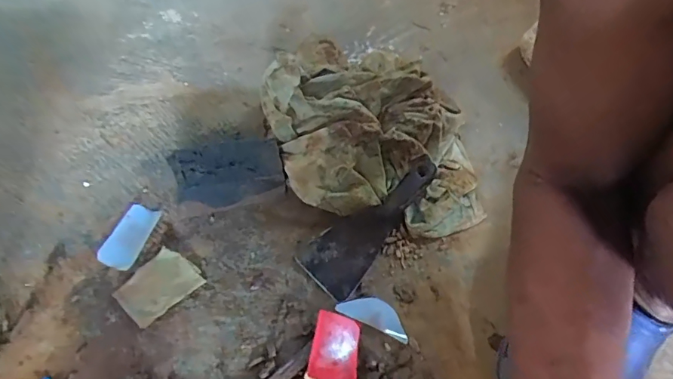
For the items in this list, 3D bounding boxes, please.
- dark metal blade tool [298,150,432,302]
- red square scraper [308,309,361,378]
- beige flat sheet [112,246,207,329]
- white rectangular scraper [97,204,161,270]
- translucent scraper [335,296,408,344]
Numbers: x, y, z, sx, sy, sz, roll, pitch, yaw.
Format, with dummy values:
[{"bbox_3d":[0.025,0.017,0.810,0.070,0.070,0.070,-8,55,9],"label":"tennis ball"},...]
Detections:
[{"bbox_3d":[0.045,0.035,0.506,0.187,0.027,0.070,-44,67,-11],"label":"dark metal blade tool"},{"bbox_3d":[0.000,0.152,0.430,0.045,0.004,0.070,13,46,-1],"label":"red square scraper"},{"bbox_3d":[-0.188,0.100,0.470,0.059,0.010,0.076,40,64,21],"label":"beige flat sheet"},{"bbox_3d":[-0.234,0.052,0.503,0.038,0.007,0.076,17,58,9],"label":"white rectangular scraper"},{"bbox_3d":[0.040,0.127,0.461,0.075,0.008,0.031,22,59,12],"label":"translucent scraper"}]

